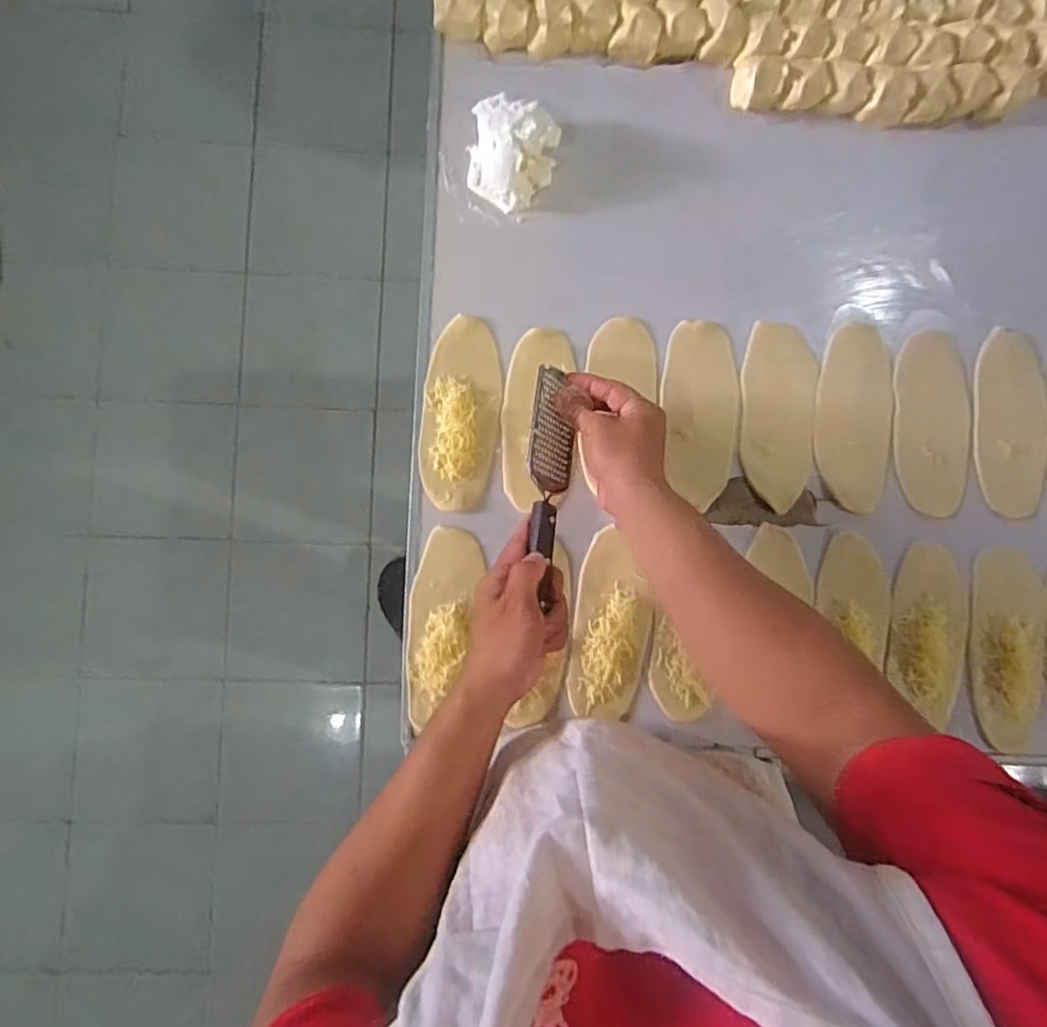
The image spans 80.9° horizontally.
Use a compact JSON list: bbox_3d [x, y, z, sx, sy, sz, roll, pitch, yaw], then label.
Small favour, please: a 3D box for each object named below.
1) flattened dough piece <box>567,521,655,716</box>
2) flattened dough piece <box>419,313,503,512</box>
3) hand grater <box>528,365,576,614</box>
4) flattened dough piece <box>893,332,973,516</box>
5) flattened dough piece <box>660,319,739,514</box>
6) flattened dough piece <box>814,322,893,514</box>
[{"bbox_3d":[0.084,0.106,0.582,0.069,0.019,0.169,9,87,-3],"label":"flattened dough piece"},{"bbox_3d":[-0.060,-0.096,0.593,0.074,0.011,0.181,5,88,-3],"label":"flattened dough piece"},{"bbox_3d":[0.023,-0.028,0.527,0.039,0.031,0.203,4,76,-5],"label":"hand grater"},{"bbox_3d":[0.408,-0.089,0.608,0.077,0.011,0.177,-1,88,-4],"label":"flattened dough piece"},{"bbox_3d":[0.174,-0.097,0.602,0.072,0.011,0.176,1,88,-4],"label":"flattened dough piece"},{"bbox_3d":[0.327,-0.095,0.608,0.075,0.010,0.180,4,88,-3],"label":"flattened dough piece"}]

